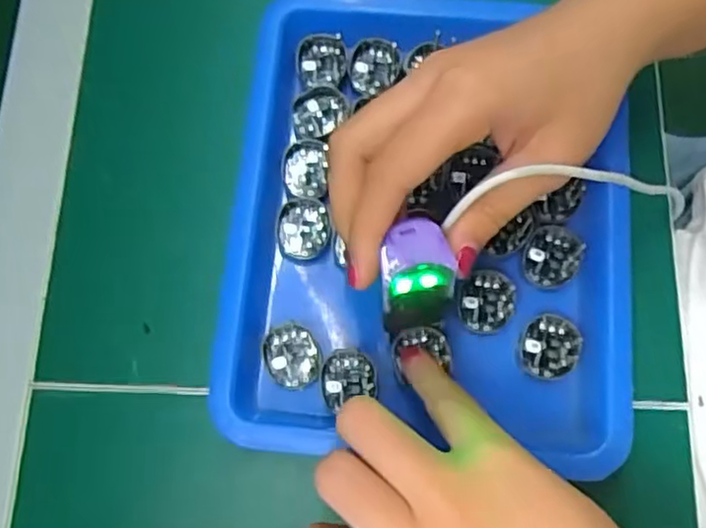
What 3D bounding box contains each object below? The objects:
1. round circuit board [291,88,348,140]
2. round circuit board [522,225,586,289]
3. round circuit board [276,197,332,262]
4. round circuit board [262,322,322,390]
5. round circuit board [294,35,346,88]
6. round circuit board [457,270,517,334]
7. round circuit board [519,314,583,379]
[{"bbox_3d":[-0.018,-0.074,0.326,0.023,0.005,0.029,33,78,13],"label":"round circuit board"},{"bbox_3d":[0.091,-0.003,0.306,0.025,0.006,0.028,22,76,11],"label":"round circuit board"},{"bbox_3d":[-0.023,-0.016,0.312,0.025,0.006,0.028,-10,72,1],"label":"round circuit board"},{"bbox_3d":[-0.027,0.040,0.294,0.023,0.004,0.028,-21,72,-2],"label":"round circuit board"},{"bbox_3d":[-0.016,-0.100,0.330,0.025,0.006,0.024,-1,73,4],"label":"round circuit board"},{"bbox_3d":[0.060,0.016,0.301,0.026,0.004,0.028,-1,73,4],"label":"round circuit board"},{"bbox_3d":[0.086,0.037,0.295,0.025,0.004,0.029,41,80,15],"label":"round circuit board"}]

